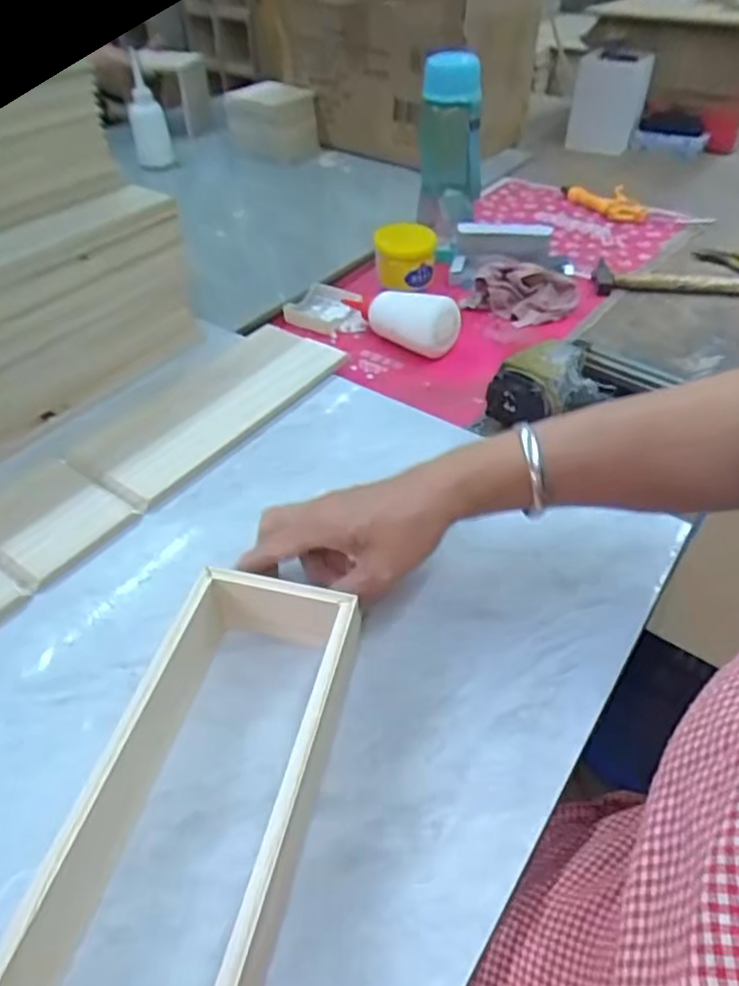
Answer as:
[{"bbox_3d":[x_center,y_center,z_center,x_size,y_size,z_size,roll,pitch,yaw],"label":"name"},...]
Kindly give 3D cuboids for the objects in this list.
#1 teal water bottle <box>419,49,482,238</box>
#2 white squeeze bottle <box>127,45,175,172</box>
[{"bbox_3d":[0.106,-0.428,0.793,0.083,0.227,0.086,6,45,6],"label":"teal water bottle"},{"bbox_3d":[-0.390,-0.659,1.079,0.063,0.165,0.052,-11,46,-12],"label":"white squeeze bottle"}]

